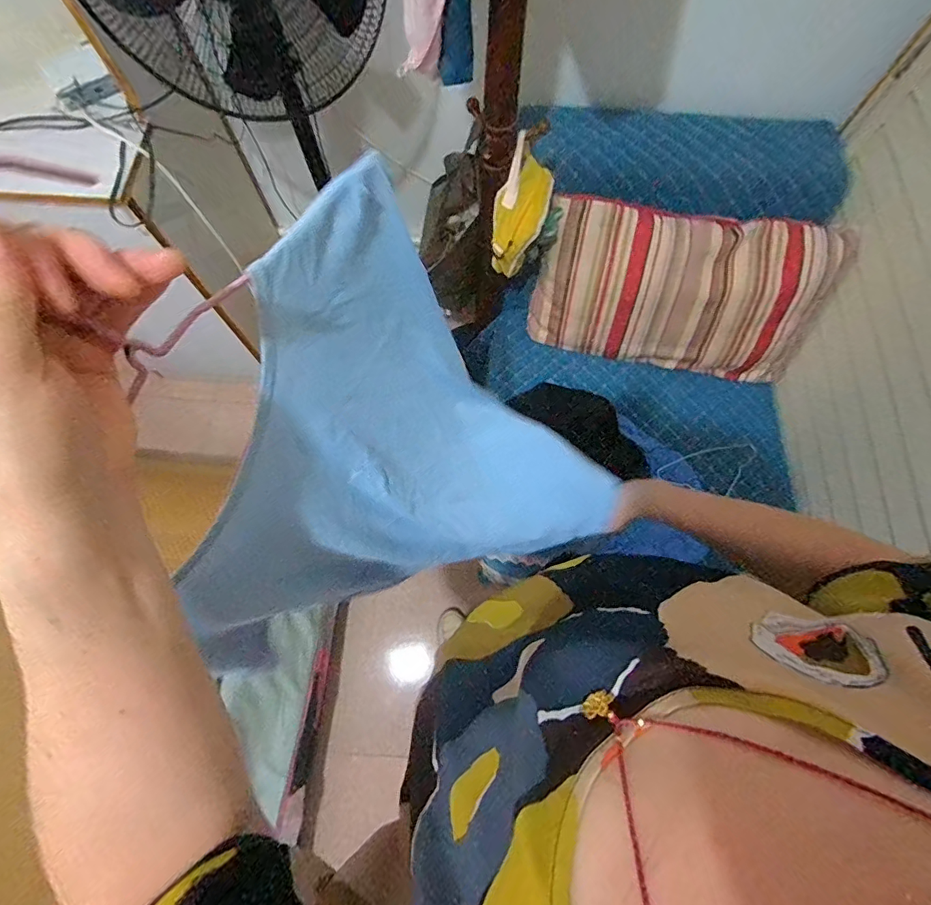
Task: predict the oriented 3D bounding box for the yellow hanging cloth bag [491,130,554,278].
[{"bbox_3d":[0.109,-0.470,0.905,0.090,0.245,0.084,19,41,6],"label":"yellow hanging cloth bag"}]

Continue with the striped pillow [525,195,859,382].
[{"bbox_3d":[0.505,-0.386,1.096,0.670,0.350,0.120,7,35,0],"label":"striped pillow"}]

